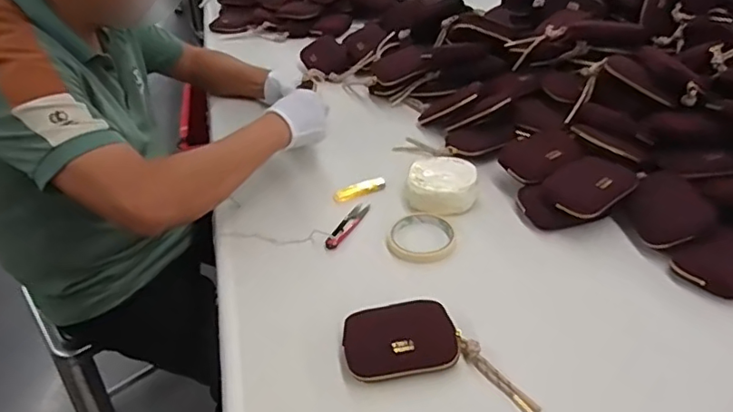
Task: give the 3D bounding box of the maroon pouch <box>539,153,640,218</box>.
[{"bbox_3d":[0.293,-0.031,0.736,0.119,0.040,0.086,-25,40,-25],"label":"maroon pouch"}]

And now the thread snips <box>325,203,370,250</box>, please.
[{"bbox_3d":[-0.025,0.025,0.771,0.024,0.004,0.102,14,40,24],"label":"thread snips"}]

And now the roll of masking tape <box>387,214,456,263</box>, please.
[{"bbox_3d":[0.073,0.041,0.739,0.087,0.015,0.087,-3,36,3],"label":"roll of masking tape"}]

